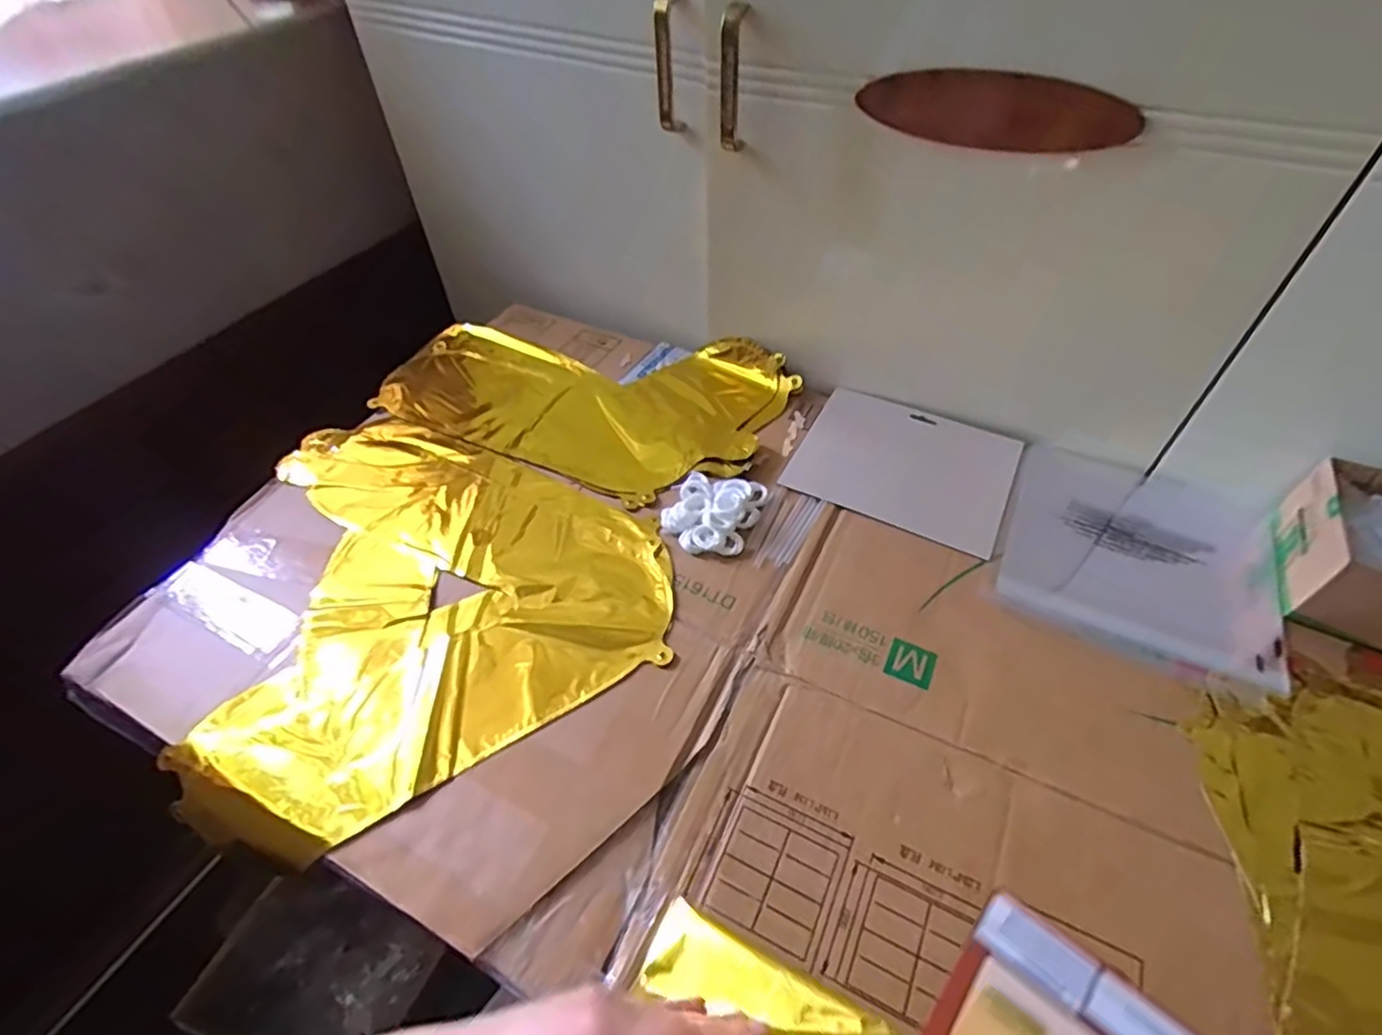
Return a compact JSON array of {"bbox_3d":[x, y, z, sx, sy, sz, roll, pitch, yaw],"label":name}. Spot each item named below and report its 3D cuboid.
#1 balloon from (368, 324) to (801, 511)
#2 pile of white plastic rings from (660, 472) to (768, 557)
[{"bbox_3d":[-0.114,-0.142,0.691,0.399,0.016,0.241,20,52,17],"label":"balloon"},{"bbox_3d":[0.019,-0.008,0.571,0.073,0.023,0.089,21,52,18],"label":"pile of white plastic rings"}]

